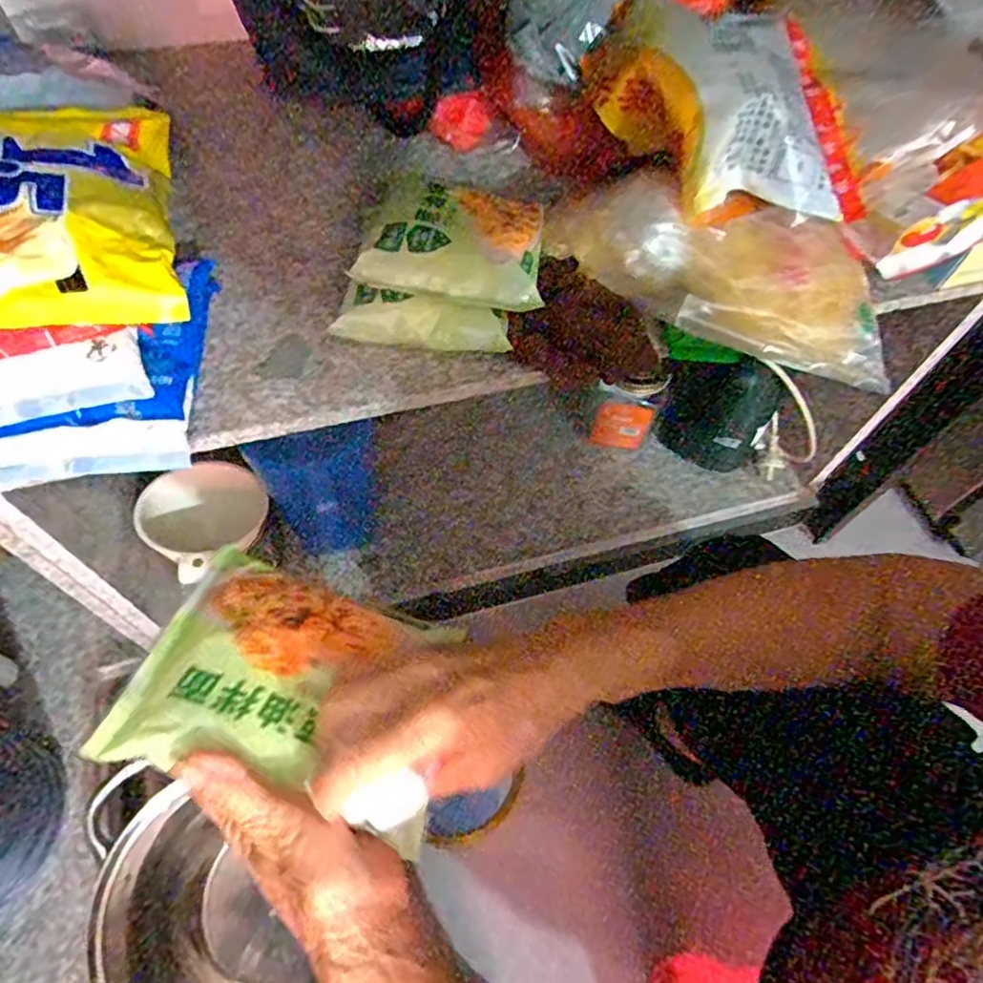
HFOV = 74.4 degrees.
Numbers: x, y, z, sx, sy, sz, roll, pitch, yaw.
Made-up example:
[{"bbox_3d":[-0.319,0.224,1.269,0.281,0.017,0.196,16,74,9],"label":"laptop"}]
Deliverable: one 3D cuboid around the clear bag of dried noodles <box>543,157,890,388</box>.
[{"bbox_3d":[0.173,-0.156,0.477,0.269,0.084,0.101,12,60,3],"label":"clear bag of dried noodles"}]

